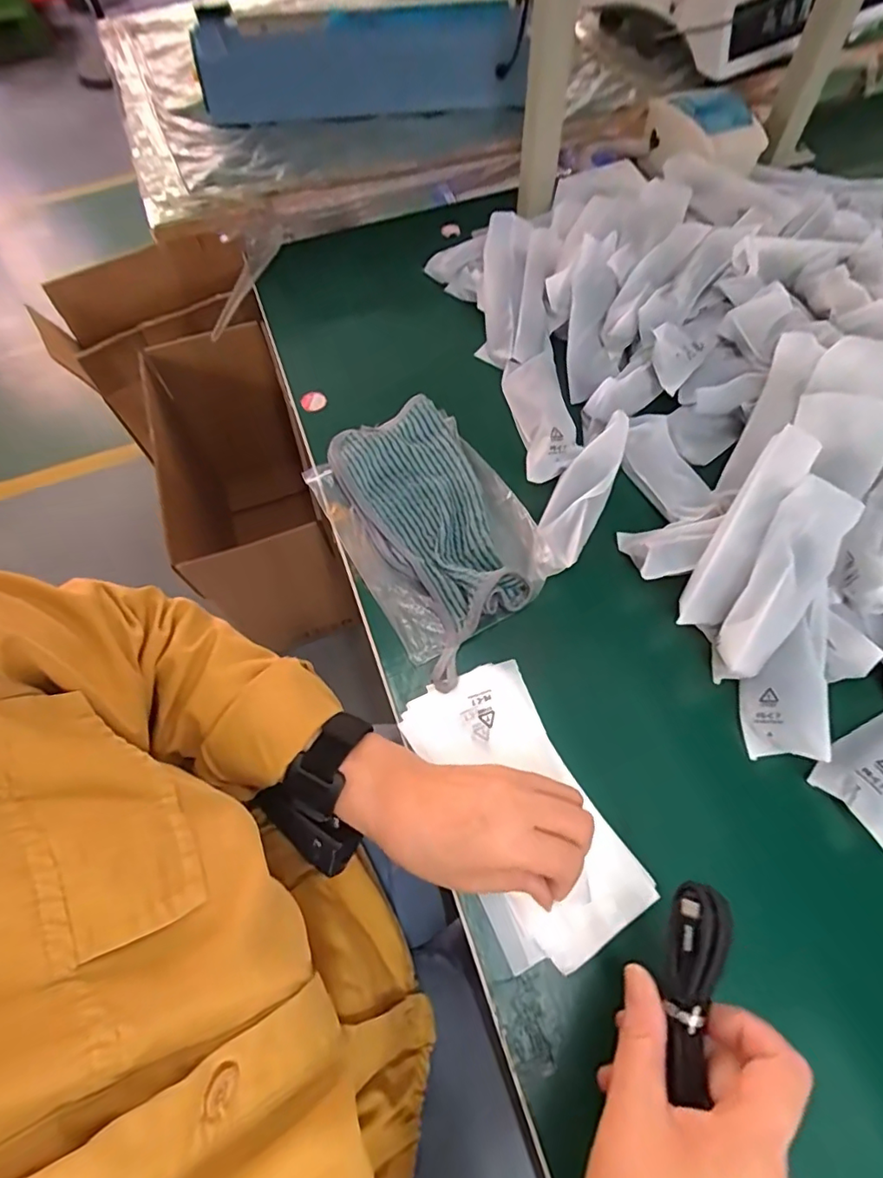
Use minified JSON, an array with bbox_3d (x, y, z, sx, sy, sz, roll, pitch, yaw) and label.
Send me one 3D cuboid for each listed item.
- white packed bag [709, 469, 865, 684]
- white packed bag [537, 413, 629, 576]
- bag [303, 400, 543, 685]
[{"bbox_3d":[0.237,-0.004,0.374,0.049,0.031,0.150,31,87,16],"label":"white packed bag"},{"bbox_3d":[0.111,-0.077,0.432,0.040,0.033,0.149,23,67,14],"label":"white packed bag"},{"bbox_3d":[-0.006,-0.053,0.441,0.144,0.028,0.233,-28,66,-11],"label":"bag"}]

